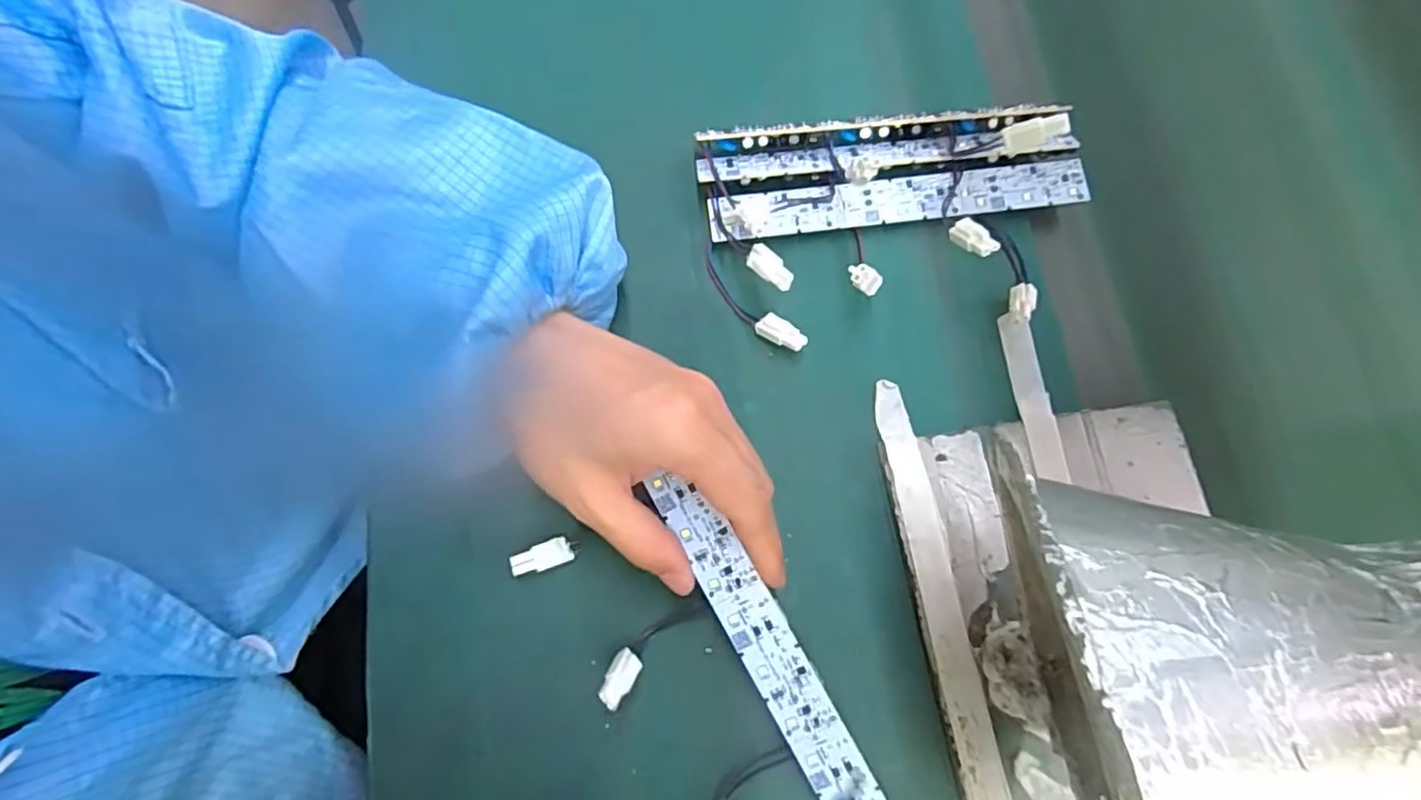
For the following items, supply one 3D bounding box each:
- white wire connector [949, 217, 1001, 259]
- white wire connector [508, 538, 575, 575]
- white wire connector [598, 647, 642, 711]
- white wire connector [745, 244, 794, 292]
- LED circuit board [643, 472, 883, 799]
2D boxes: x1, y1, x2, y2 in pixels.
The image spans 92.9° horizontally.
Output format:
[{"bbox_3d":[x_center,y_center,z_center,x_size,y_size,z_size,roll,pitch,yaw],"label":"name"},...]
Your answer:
[{"bbox_3d":[0.117,-0.072,0.301,0.008,0.011,0.025,-37,52,-10],"label":"white wire connector"},{"bbox_3d":[-0.076,0.071,0.303,0.026,0.005,0.011,-19,75,-5],"label":"white wire connector"},{"bbox_3d":[-0.037,0.115,0.279,0.011,0.005,0.026,26,38,6],"label":"white wire connector"},{"bbox_3d":[0.027,-0.059,0.304,0.011,0.006,0.025,-43,79,-11],"label":"white wire connector"},{"bbox_3d":[0.029,0.113,0.277,0.023,0.008,0.179,-29,86,-9],"label":"LED circuit board"}]

